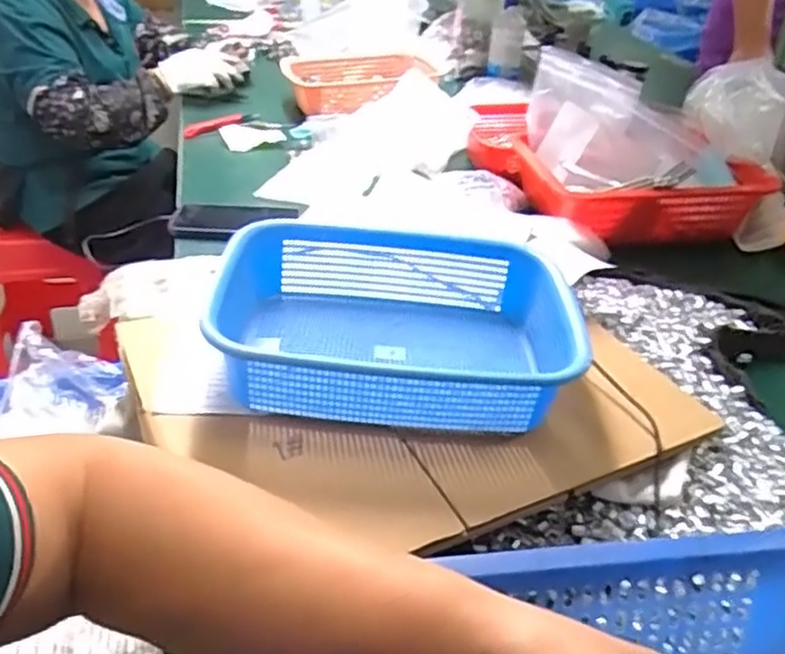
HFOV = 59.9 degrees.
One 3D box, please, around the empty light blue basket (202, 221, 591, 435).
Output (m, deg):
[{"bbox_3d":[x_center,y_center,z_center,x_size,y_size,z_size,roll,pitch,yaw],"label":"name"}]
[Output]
[{"bbox_3d":[0.004,0.000,0.563,0.277,0.084,0.199,3,36,-1],"label":"empty light blue basket"}]

